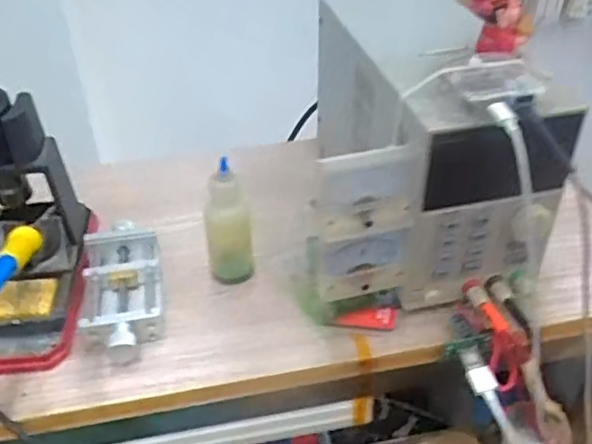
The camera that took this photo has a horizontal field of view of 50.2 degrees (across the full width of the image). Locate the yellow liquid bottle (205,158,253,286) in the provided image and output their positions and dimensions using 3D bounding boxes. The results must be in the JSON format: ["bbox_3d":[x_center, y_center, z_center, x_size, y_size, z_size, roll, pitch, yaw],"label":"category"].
[{"bbox_3d":[-0.052,0.001,0.489,0.035,0.104,0.026,-4,39,-4],"label":"yellow liquid bottle"}]

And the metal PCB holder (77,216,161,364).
[{"bbox_3d":[-0.134,0.049,0.491,0.056,0.033,0.136,-8,39,-9],"label":"metal PCB holder"}]

